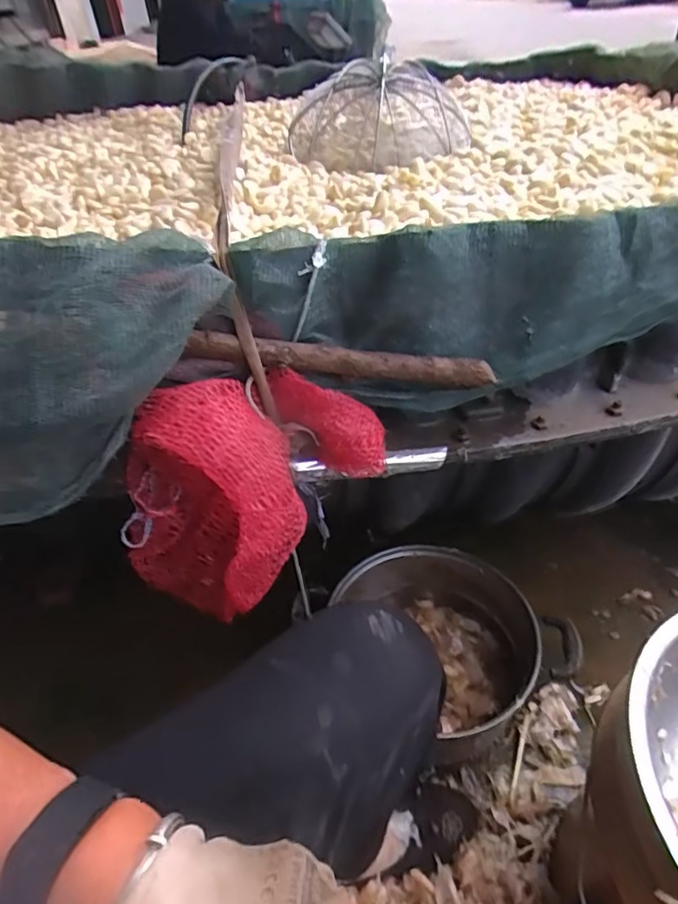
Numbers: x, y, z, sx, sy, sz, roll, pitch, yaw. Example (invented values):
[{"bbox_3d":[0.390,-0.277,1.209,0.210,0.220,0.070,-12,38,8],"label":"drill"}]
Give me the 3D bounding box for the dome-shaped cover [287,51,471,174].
[{"bbox_3d":[0.065,-0.601,0.959,0.315,0.125,0.321,1,41,8],"label":"dome-shaped cover"}]

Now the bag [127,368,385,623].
[{"bbox_3d":[-0.081,0.016,0.476,0.201,0.167,0.135,-35,48,-29],"label":"bag"}]

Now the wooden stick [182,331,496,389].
[{"bbox_3d":[0.006,-0.081,0.482,0.265,0.025,0.022,5,40,-9],"label":"wooden stick"}]

